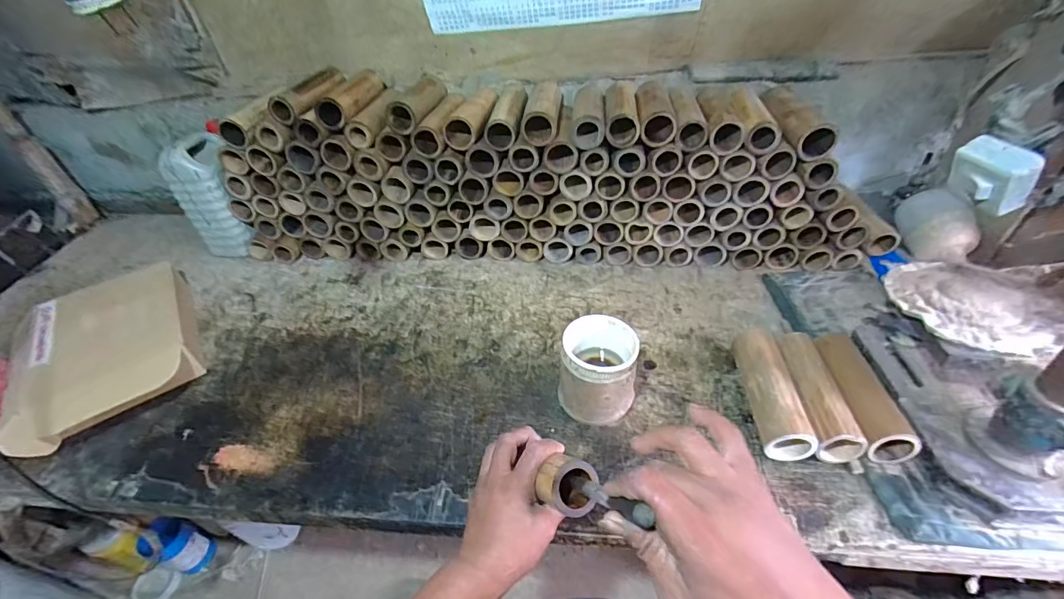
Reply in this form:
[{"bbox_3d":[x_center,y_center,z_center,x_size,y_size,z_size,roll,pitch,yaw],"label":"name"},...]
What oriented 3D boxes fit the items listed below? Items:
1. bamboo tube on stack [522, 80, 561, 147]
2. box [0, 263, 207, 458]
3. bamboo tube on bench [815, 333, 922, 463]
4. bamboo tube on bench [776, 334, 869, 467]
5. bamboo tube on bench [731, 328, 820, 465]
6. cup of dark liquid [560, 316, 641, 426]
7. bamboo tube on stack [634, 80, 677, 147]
[{"bbox_3d":[0.021,-0.339,0.795,0.061,0.052,0.187,2,43,8],"label":"bamboo tube on stack"},{"bbox_3d":[-0.685,0.080,0.728,0.239,0.089,0.332,-26,46,-20],"label":"box"},{"bbox_3d":[0.424,0.113,0.583,0.057,0.055,0.178,0,43,7],"label":"bamboo tube on bench"},{"bbox_3d":[0.374,0.118,0.601,0.054,0.049,0.183,0,43,7],"label":"bamboo tube on bench"},{"bbox_3d":[0.318,0.126,0.610,0.060,0.065,0.174,0,43,7],"label":"bamboo tube on bench"},{"bbox_3d":[0.090,0.100,0.615,0.098,0.114,0.103,-3,42,3],"label":"cup of dark liquid"},{"bbox_3d":[0.209,-0.327,0.777,0.060,0.058,0.185,1,43,8],"label":"bamboo tube on stack"}]

